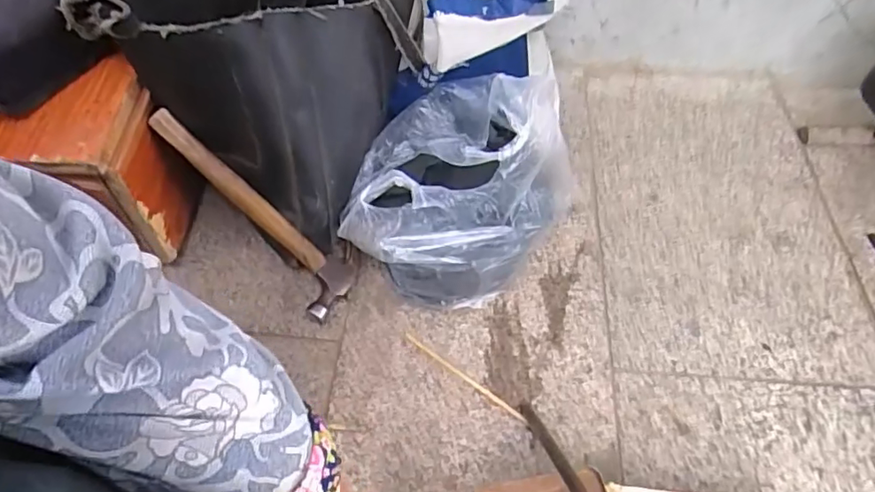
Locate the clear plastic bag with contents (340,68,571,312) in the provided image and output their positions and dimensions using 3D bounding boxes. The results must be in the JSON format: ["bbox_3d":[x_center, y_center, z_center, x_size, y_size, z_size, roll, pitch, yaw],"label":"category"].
[{"bbox_3d":[0.014,-0.076,0.639,0.247,0.199,0.226,-31,59,-22],"label":"clear plastic bag with contents"}]

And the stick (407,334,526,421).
[{"bbox_3d":[0.027,0.141,0.603,0.159,0.004,0.008,32,60,24],"label":"stick"}]

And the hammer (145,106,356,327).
[{"bbox_3d":[-0.206,-0.041,0.624,0.274,0.034,0.084,45,60,-11],"label":"hammer"}]

